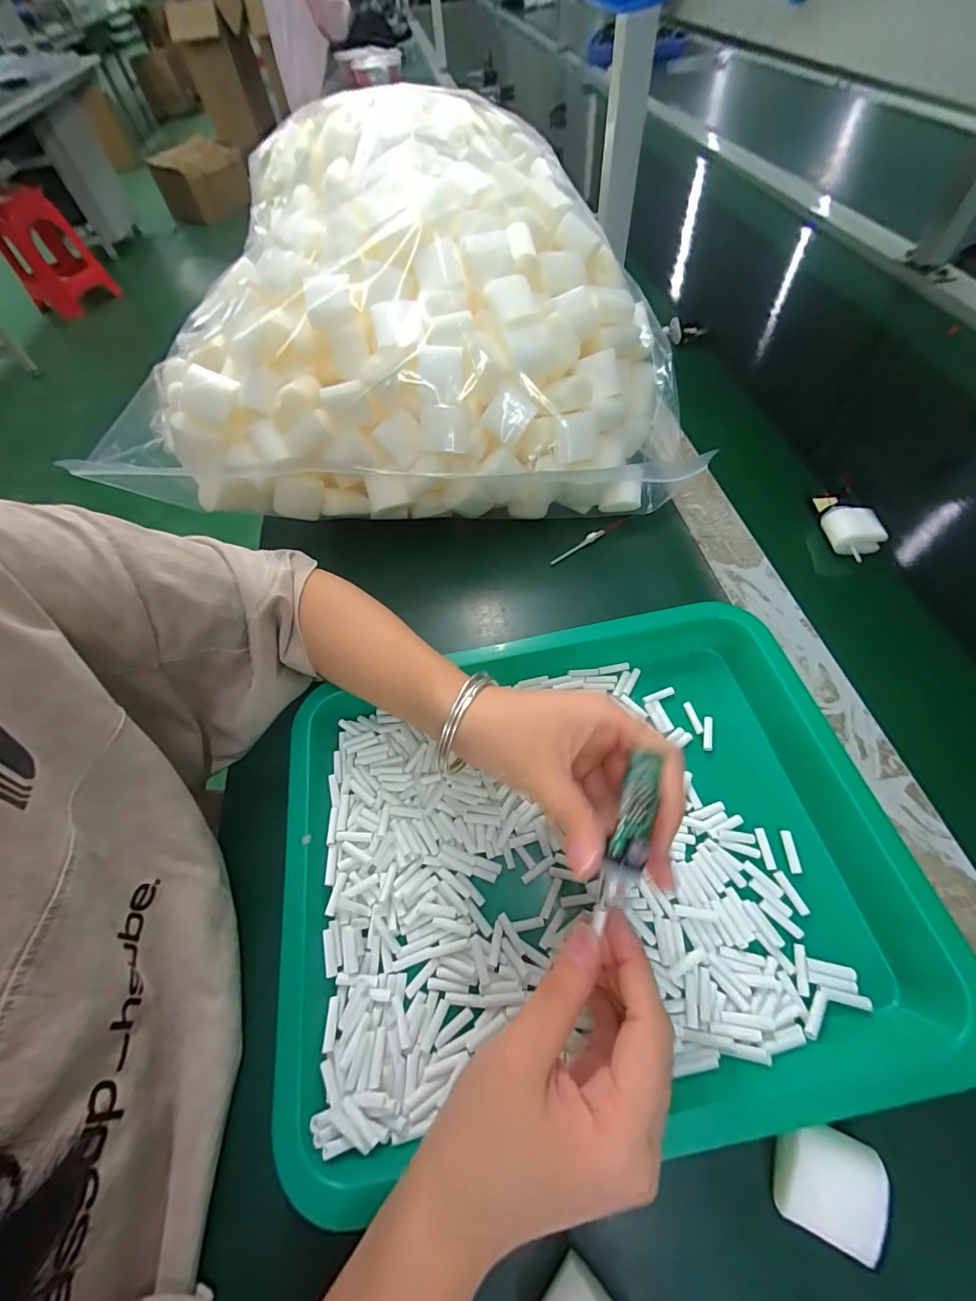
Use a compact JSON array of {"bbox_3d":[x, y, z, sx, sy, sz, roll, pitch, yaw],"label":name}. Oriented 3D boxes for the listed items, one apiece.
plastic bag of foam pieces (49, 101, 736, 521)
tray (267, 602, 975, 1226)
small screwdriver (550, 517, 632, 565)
[{"bbox_3d":[-0.064,-0.293,0.416,0.440,0.214,0.345,-7,57,-1],"label":"plastic bag of foam pieces"},{"bbox_3d":[0.055,0.105,0.263,0.350,0.030,0.254,-9,57,-3],"label":"tray"},{"bbox_3d":[0.092,-0.099,0.408,0.086,0.009,0.005,-30,60,-15],"label":"small screwdriver"}]

